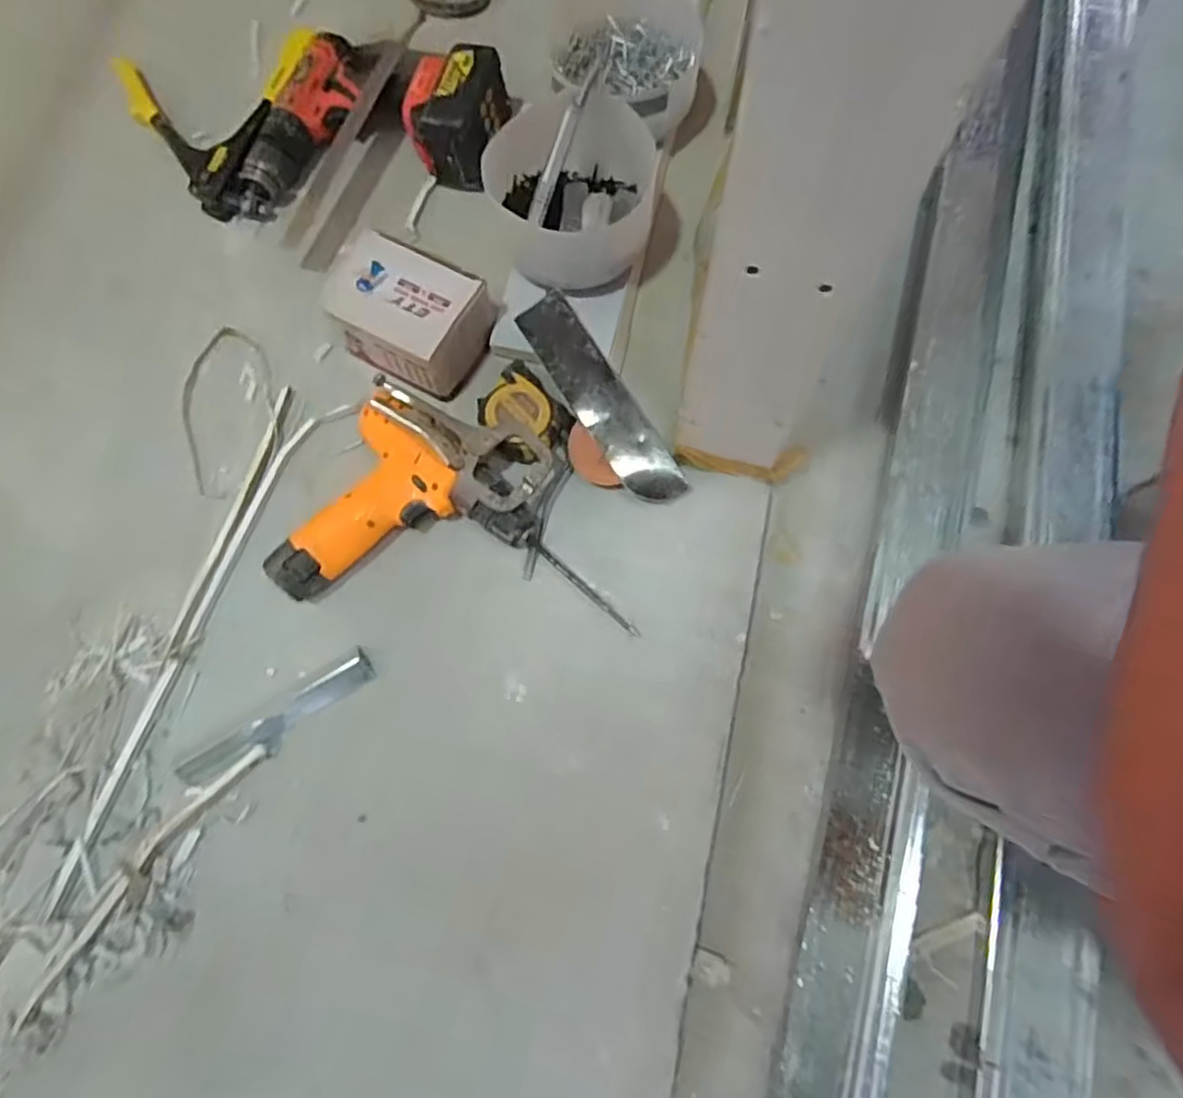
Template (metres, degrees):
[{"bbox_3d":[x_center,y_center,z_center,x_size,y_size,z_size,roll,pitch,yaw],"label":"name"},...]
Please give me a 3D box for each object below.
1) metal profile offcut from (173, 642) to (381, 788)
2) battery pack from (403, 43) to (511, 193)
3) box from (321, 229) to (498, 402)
[{"bbox_3d":[-0.265,0.147,0.590,0.175,0.005,0.032,-34,75,-7],"label":"metal profile offcut"},{"bbox_3d":[-0.140,-0.446,0.712,0.087,0.072,0.112,14,75,6],"label":"battery pack"},{"bbox_3d":[-0.167,-0.216,0.647,0.136,0.072,0.098,27,77,10],"label":"box"}]

